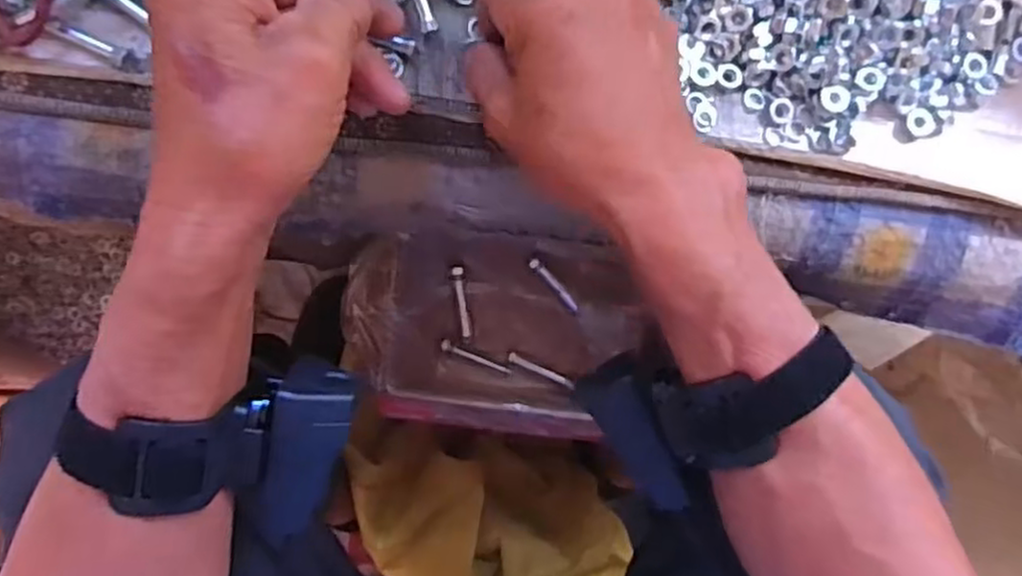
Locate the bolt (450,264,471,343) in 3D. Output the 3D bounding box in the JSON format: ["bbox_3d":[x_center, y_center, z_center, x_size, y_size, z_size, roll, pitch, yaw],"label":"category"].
[{"bbox_3d":[-0.035,0.012,0.524,0.009,0.011,0.056,-9,90,-8],"label":"bolt"}]

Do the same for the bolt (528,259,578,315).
[{"bbox_3d":[0.032,-0.002,0.526,0.008,0.010,0.050,-41,94,-7],"label":"bolt"}]

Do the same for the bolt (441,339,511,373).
[{"bbox_3d":[-0.026,0.053,0.532,0.056,0.011,0.008,25,85,-6],"label":"bolt"}]

